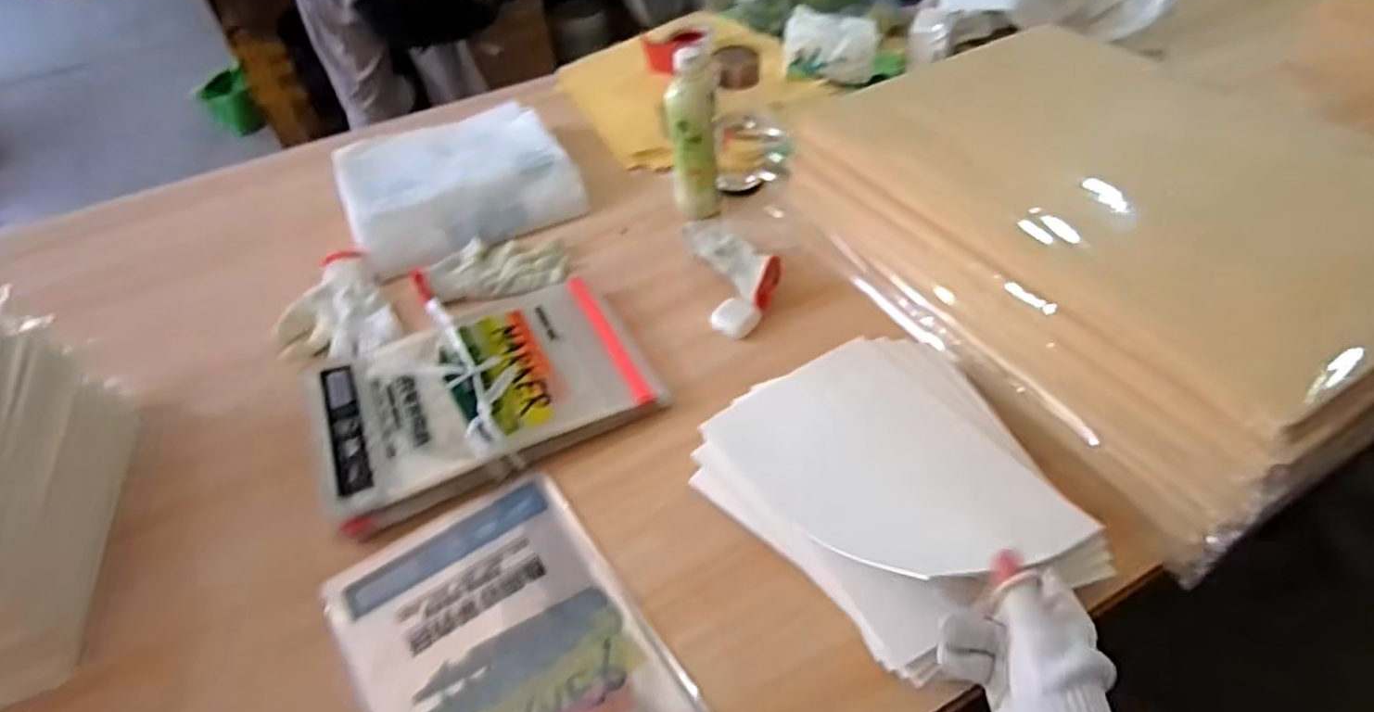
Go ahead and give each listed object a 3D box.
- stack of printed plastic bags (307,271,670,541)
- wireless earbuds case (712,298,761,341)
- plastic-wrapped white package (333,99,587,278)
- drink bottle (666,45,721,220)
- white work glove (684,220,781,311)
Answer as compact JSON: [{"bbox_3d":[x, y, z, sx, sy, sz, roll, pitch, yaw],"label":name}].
[{"bbox_3d":[-0.225,0.018,0.773,0.333,0.037,0.273,-22,48,-15],"label":"stack of printed plastic bags"},{"bbox_3d":[0.055,-0.045,0.817,0.043,0.024,0.043,28,55,28],"label":"wireless earbuds case"},{"bbox_3d":[-0.337,-0.262,1.046,0.309,0.067,0.316,-21,48,-14],"label":"plastic-wrapped white package"},{"bbox_3d":[0.007,-0.281,0.924,0.061,0.203,0.059,-4,46,2],"label":"drink bottle"},{"bbox_3d":[0.051,-0.128,0.880,0.055,0.031,0.195,-25,49,-18],"label":"white work glove"}]

